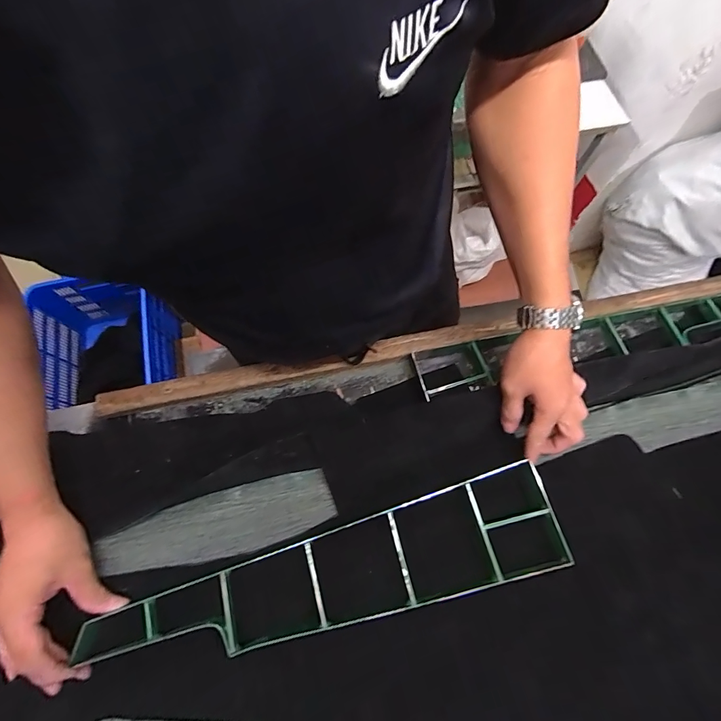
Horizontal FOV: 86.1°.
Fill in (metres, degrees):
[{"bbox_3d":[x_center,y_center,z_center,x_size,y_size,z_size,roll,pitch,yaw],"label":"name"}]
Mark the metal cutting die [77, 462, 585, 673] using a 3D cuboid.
[{"bbox_3d":[-0.029,0.211,0.387,0.474,0.029,0.100,-13,67,-5],"label":"metal cutting die"}]

